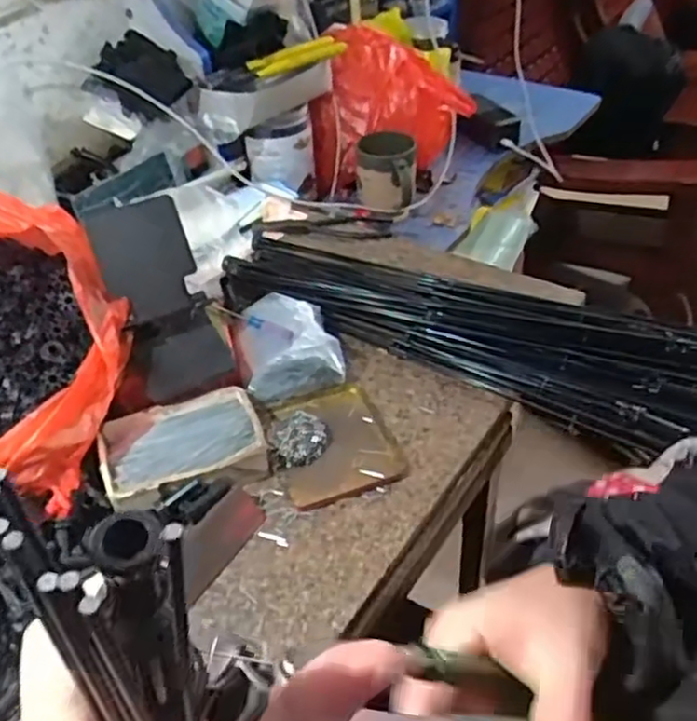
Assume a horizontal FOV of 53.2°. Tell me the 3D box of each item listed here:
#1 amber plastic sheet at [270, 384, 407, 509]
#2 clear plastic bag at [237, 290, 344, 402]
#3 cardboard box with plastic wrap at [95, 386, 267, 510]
[{"bbox_3d":[-0.015,0.070,0.604,0.096,0.005,0.119,-16,43,-13],"label":"amber plastic sheet"},{"bbox_3d":[-0.059,-0.018,0.665,0.092,0.045,0.111,-13,43,-10],"label":"clear plastic bag"},{"bbox_3d":[-0.137,0.074,0.582,0.128,0.031,0.094,-17,44,-15],"label":"cardboard box with plastic wrap"}]

